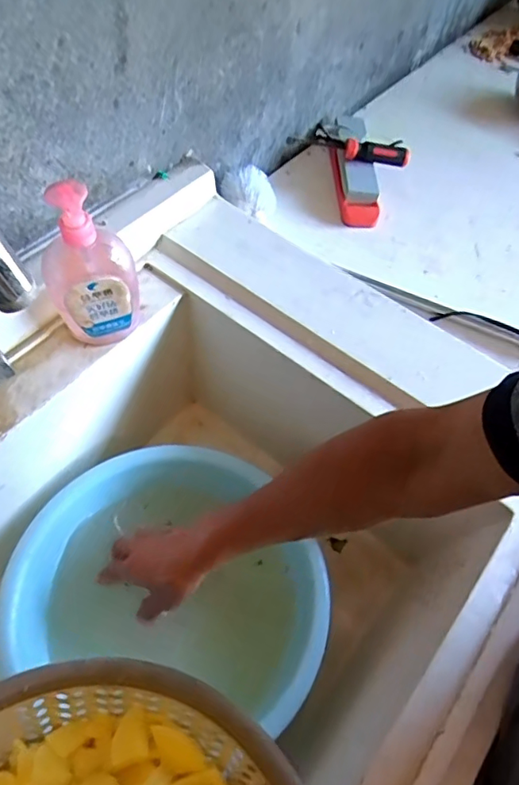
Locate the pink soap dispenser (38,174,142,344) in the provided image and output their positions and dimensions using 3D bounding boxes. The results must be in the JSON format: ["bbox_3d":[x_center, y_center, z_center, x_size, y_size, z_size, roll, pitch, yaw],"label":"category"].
[{"bbox_3d":[-0.173,-0.128,0.533,0.090,0.174,0.056,-27,63,-19],"label":"pink soap dispenser"}]

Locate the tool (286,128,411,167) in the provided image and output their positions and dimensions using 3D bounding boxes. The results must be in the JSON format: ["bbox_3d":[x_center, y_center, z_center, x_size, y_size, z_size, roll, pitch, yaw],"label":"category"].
[{"bbox_3d":[0.145,-0.394,0.841,0.191,0.026,0.037,13,58,4],"label":"tool"}]

